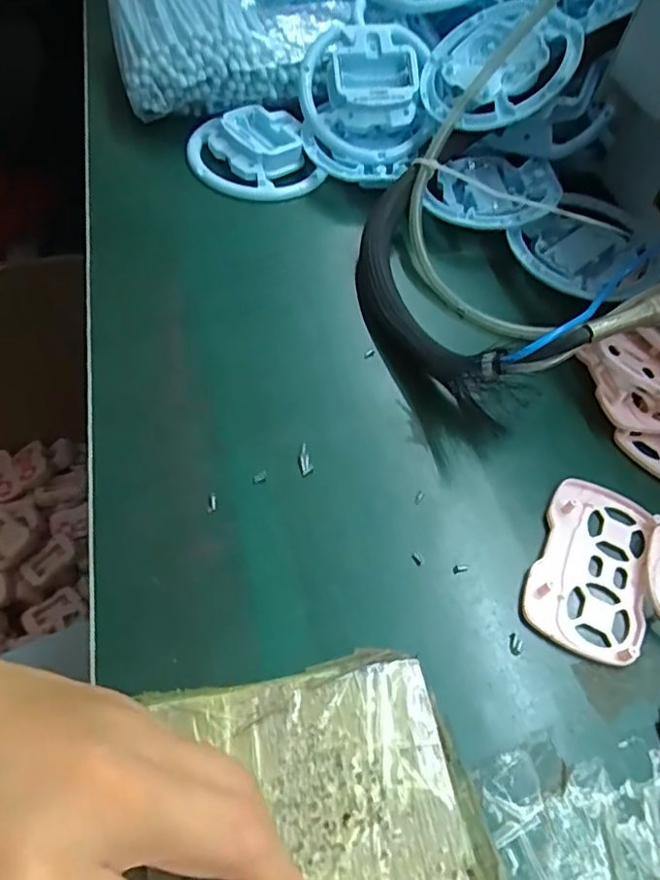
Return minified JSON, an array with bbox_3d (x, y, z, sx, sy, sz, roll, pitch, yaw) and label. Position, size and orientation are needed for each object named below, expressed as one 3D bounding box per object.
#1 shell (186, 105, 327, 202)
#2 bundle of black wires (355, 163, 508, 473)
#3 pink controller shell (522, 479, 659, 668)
[{"bbox_3d":[-0.058,-0.210,0.428,0.087,0.018,0.087,-20,76,-13],"label":"shell"},{"bbox_3d":[0.049,-0.087,0.354,0.052,0.028,0.202,-8,59,-10],"label":"bundle of black wires"},{"bbox_3d":[0.129,0.061,0.286,0.053,0.008,0.091,22,61,13],"label":"pink controller shell"}]

